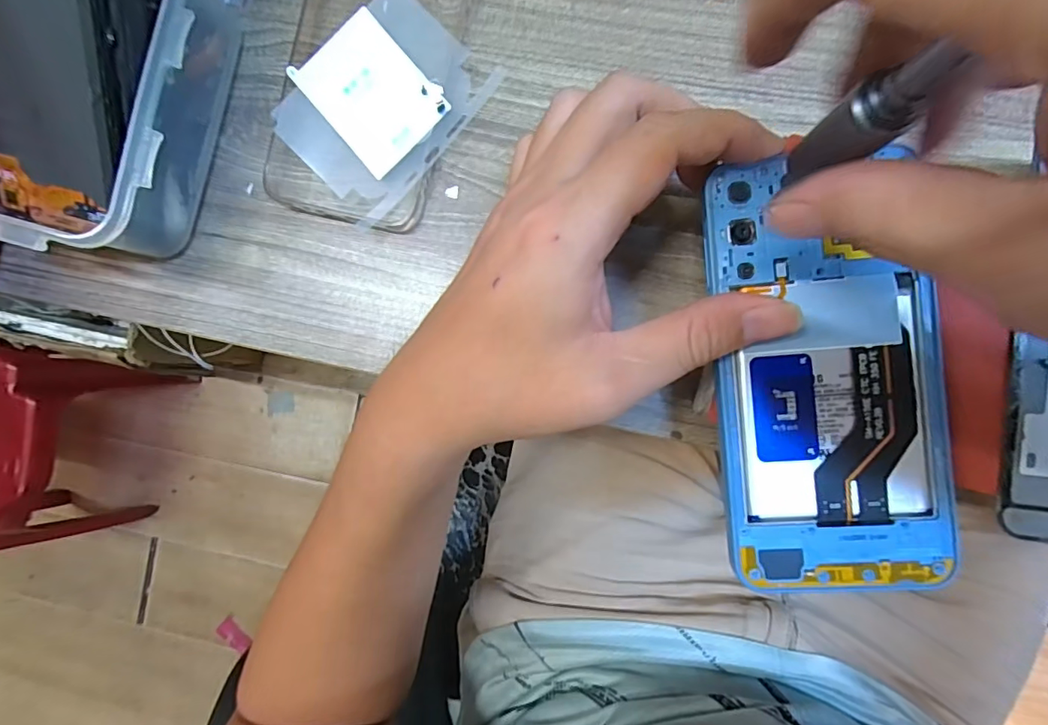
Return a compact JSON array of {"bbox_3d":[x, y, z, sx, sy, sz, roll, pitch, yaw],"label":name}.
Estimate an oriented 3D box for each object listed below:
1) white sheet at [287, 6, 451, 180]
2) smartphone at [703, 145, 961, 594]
[{"bbox_3d":[-0.072,-0.128,0.239,0.048,0.006,0.065,-41,86,4],"label":"white sheet"},{"bbox_3d":[0.110,0.004,0.183,0.077,0.004,0.154,-4,89,6],"label":"smartphone"}]

